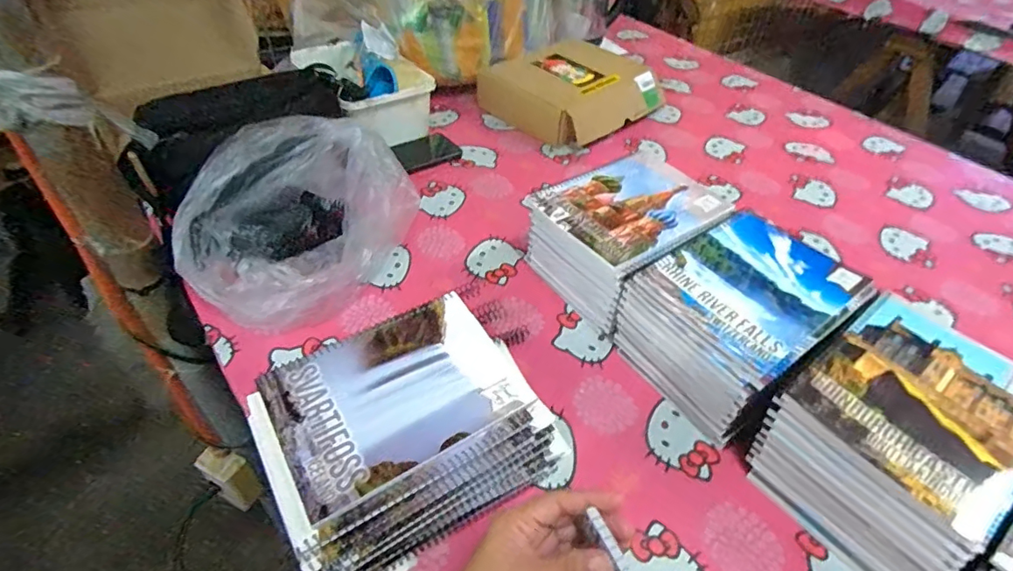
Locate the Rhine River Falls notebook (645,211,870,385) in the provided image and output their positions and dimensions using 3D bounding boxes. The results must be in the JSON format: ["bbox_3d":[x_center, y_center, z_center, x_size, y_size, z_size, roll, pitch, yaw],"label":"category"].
[{"bbox_3d":[0.249,-0.006,0.521,0.192,0.006,0.152,-29,54,-27],"label":"Rhine River Falls notebook"}]

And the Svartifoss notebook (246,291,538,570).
[{"bbox_3d":[-0.099,0.096,0.446,0.214,0.014,0.147,-26,52,-25],"label":"Svartifoss notebook"}]

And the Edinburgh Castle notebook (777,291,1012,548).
[{"bbox_3d":[0.352,0.090,0.436,0.197,0.007,0.149,-29,54,-27],"label":"Edinburgh Castle notebook"}]

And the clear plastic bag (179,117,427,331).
[{"bbox_3d":[-0.244,-0.081,0.627,0.201,0.134,0.267,22,49,18],"label":"clear plastic bag"}]

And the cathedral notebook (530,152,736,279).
[{"bbox_3d":[0.151,-0.095,0.608,0.198,0.009,0.156,-28,53,-27],"label":"cathedral notebook"}]

